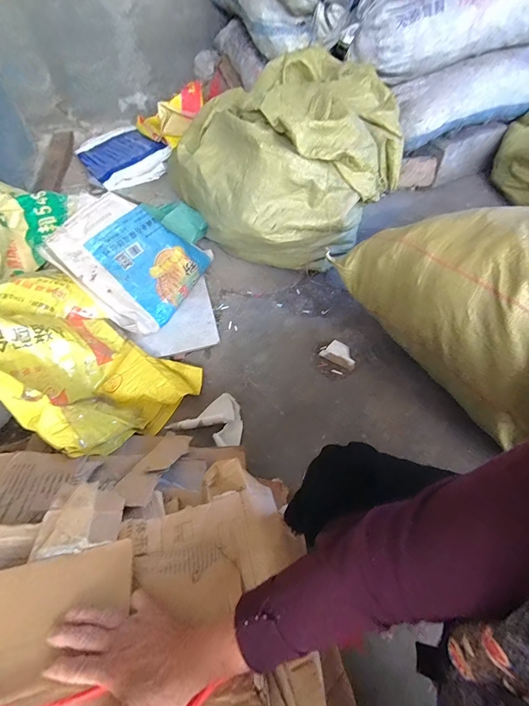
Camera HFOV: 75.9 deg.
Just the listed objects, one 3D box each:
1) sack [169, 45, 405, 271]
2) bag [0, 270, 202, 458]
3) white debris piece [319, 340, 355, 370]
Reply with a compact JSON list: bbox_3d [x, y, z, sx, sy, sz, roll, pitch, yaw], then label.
[{"bbox_3d":[0.081,-0.715,1.285,0.716,0.461,0.749,-24,56,-14],"label":"sack"},{"bbox_3d":[-0.526,-0.003,0.922,0.598,0.319,0.406,30,60,23],"label":"bag"},{"bbox_3d":[0.235,-0.007,1.050,0.114,0.042,0.090,23,58,19],"label":"white debris piece"}]

